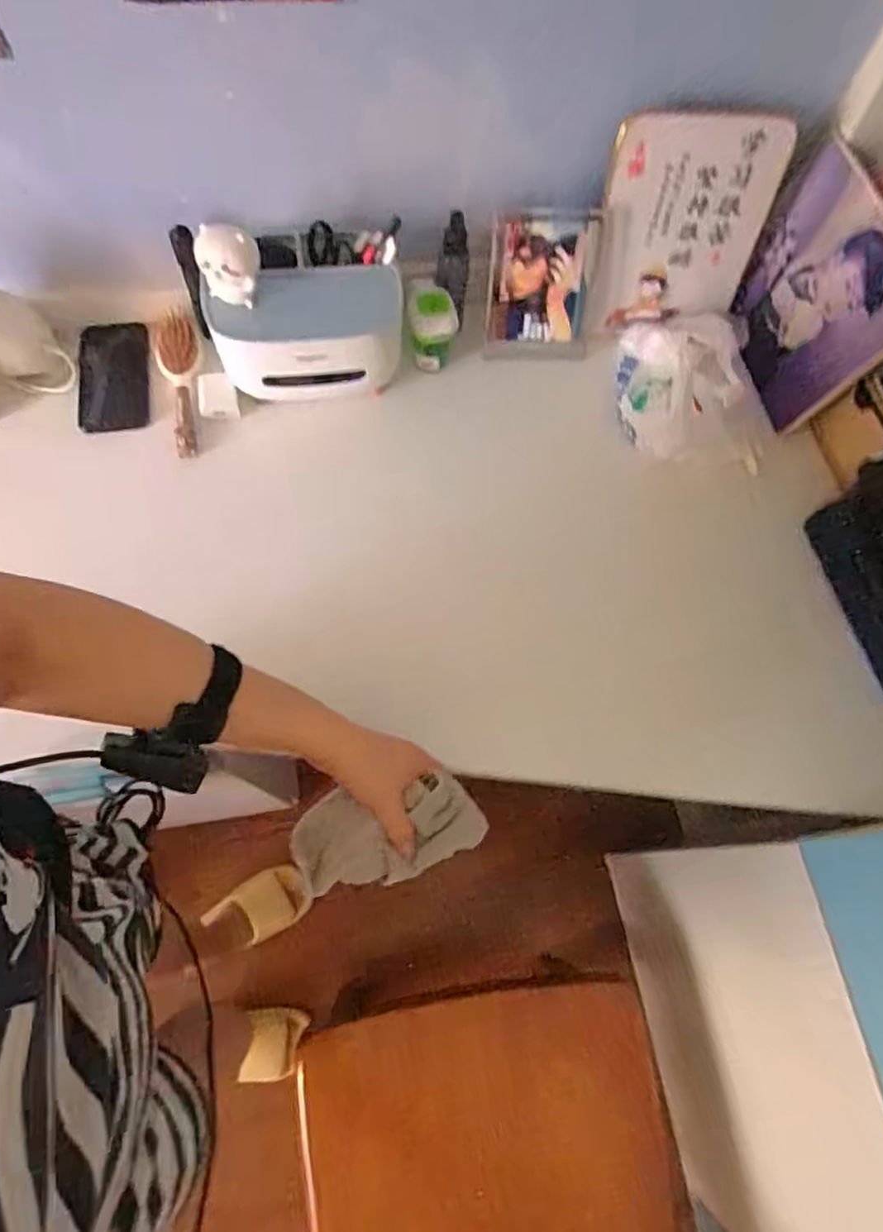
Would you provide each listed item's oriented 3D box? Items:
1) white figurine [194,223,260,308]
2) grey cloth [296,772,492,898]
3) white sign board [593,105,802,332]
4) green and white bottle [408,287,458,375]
[{"bbox_3d":[-0.211,-0.353,0.658,0.057,0.064,0.047,12,70,3],"label":"white figurine"},{"bbox_3d":[-0.047,0.174,0.524,0.152,0.020,0.075,-18,91,6],"label":"grey cloth"},{"bbox_3d":[0.273,-0.437,0.742,0.190,0.211,0.013,-6,52,-3],"label":"white sign board"},{"bbox_3d":[-0.010,-0.338,0.767,0.056,0.086,0.066,-6,70,-4],"label":"green and white bottle"}]

